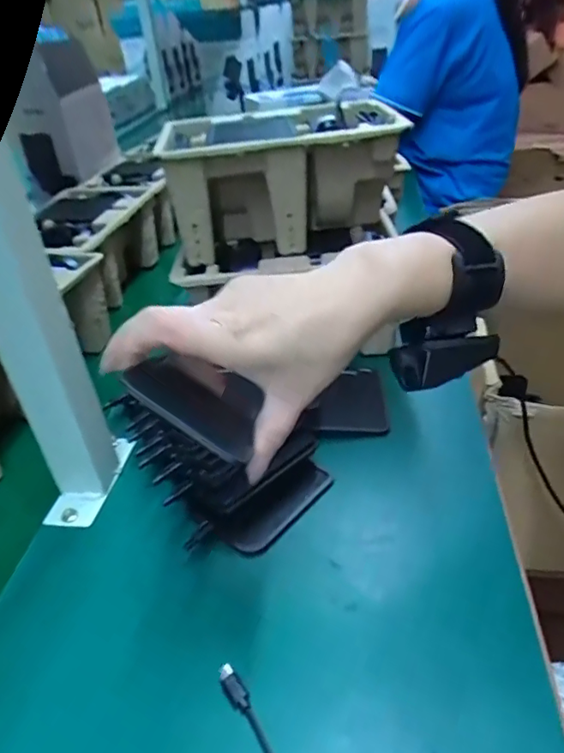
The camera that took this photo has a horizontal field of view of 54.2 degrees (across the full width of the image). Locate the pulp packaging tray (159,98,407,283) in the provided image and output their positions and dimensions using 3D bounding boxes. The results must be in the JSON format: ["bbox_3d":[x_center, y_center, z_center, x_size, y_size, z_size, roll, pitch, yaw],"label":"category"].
[{"bbox_3d":[-0.001,-0.185,0.559,0.224,0.134,0.158,-9,37,-3],"label":"pulp packaging tray"}]

